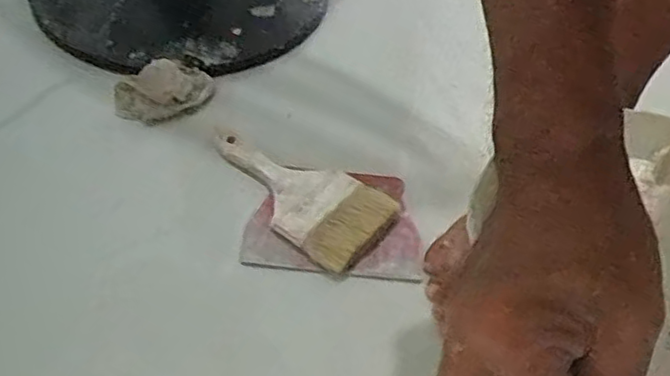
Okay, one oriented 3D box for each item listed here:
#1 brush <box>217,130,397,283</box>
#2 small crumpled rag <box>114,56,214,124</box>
[{"bbox_3d":[-0.043,-0.002,0.681,0.208,0.032,0.105,36,55,23],"label":"brush"},{"bbox_3d":[-0.189,-0.109,0.748,0.065,0.039,0.116,33,53,21],"label":"small crumpled rag"}]

